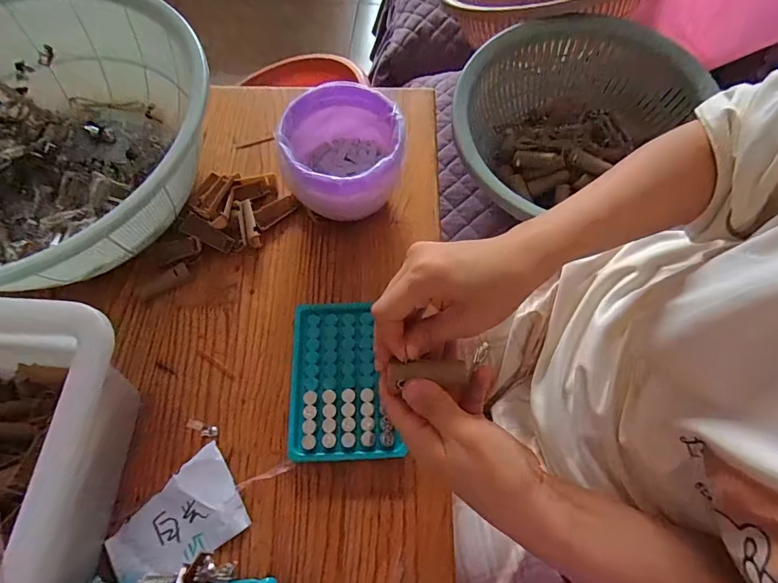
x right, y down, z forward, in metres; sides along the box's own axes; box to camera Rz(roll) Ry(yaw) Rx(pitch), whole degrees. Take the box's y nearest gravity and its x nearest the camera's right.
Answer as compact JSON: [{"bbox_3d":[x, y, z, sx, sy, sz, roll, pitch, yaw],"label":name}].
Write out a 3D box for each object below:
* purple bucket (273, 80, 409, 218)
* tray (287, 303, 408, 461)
[{"bbox_3d":[-0.040,-0.121,0.413,0.106,0.099,0.104,0,65,0],"label":"purple bucket"},{"bbox_3d":[-0.039,0.072,0.363,0.088,0.008,0.131,-2,65,-1],"label":"tray"}]

